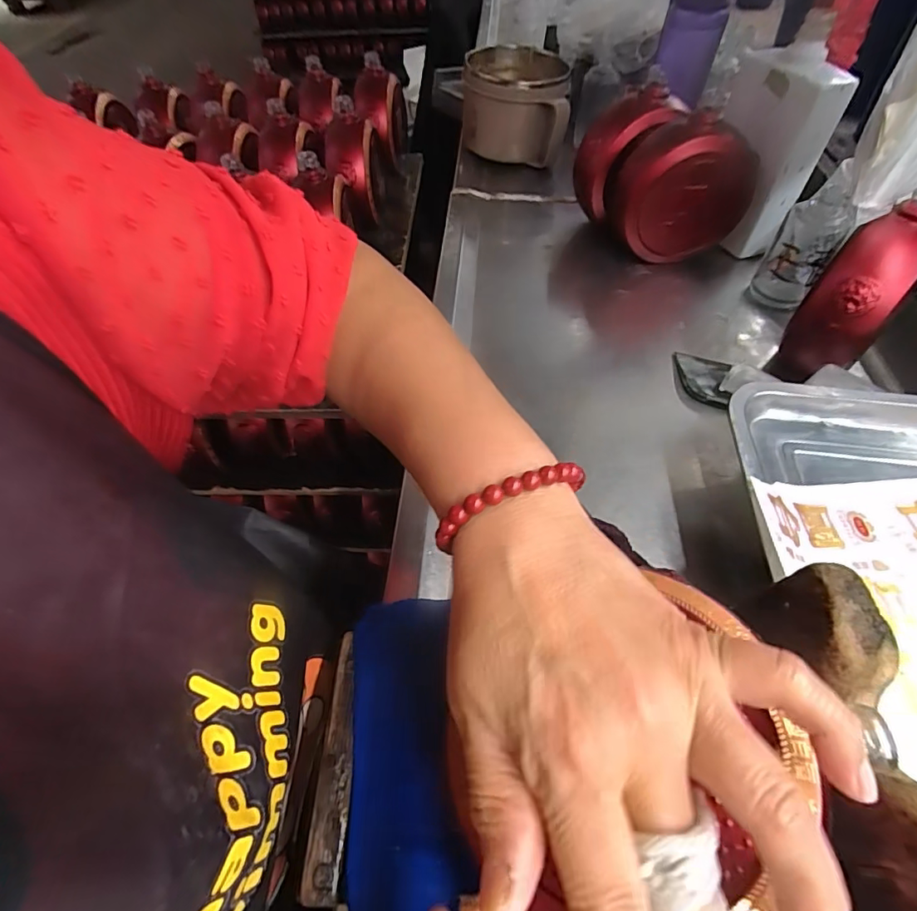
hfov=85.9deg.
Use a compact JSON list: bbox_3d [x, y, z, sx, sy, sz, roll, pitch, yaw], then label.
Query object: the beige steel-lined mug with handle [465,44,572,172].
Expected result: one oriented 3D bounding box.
[{"bbox_3d":[0.082,-0.497,0.708,0.144,0.103,0.144,5,54,7],"label":"beige steel-lined mug with handle"}]

